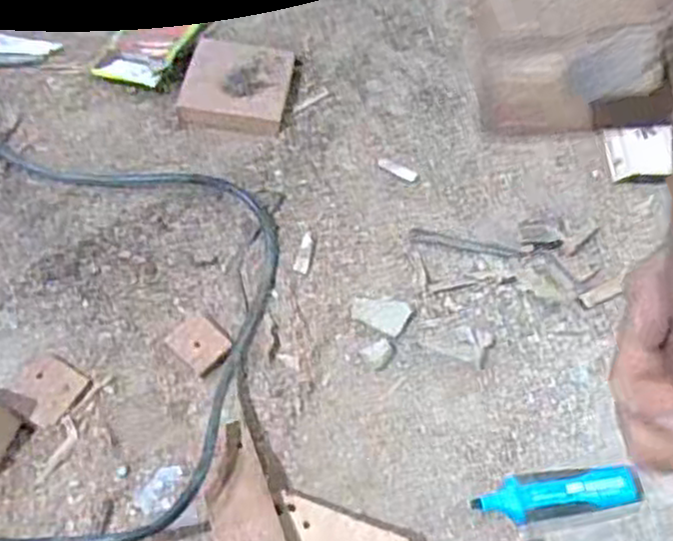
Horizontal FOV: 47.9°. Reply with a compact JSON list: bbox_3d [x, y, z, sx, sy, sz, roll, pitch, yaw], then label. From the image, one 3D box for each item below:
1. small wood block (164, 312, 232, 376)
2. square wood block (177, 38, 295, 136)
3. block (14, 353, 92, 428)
[{"bbox_3d":[-0.089,0.047,0.492,0.038,0.004,0.029,40,65,17],"label":"small wood block"},{"bbox_3d":[-0.077,-0.142,0.588,0.079,0.019,0.071,10,60,1],"label":"square wood block"},{"bbox_3d":[-0.181,0.074,0.475,0.042,0.005,0.041,27,62,11],"label":"block"}]

